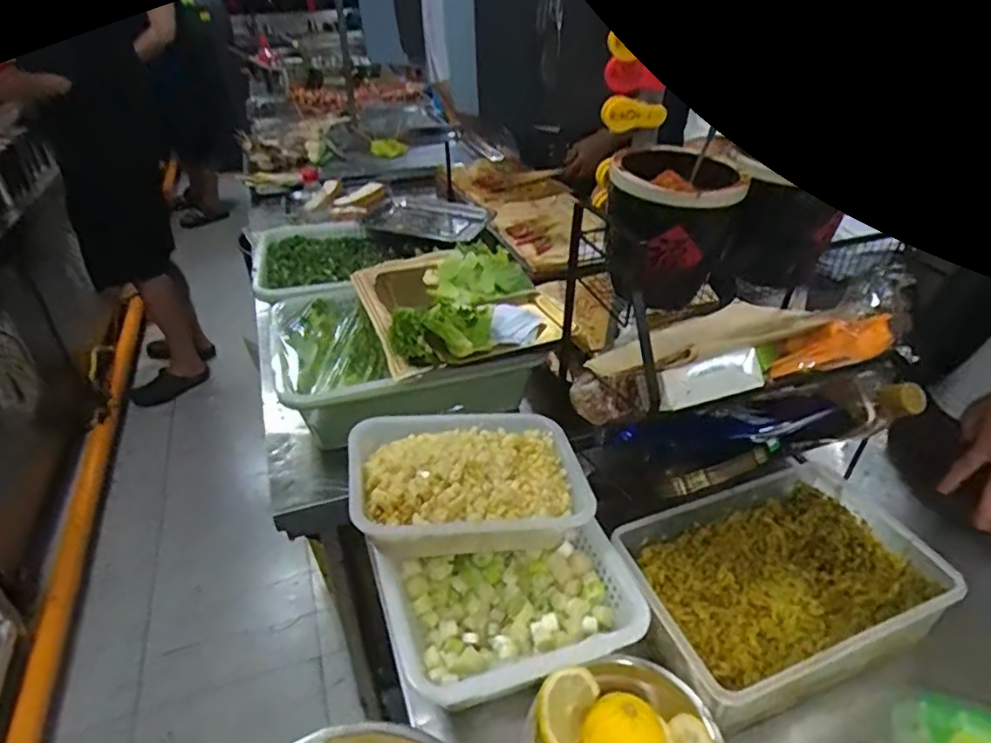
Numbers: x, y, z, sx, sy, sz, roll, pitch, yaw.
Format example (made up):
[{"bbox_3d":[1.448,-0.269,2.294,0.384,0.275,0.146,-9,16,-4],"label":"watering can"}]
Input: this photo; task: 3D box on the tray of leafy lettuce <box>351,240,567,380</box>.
[{"bbox_3d":[-0.064,-0.105,0.951,0.248,0.100,0.330,-13,38,-17],"label":"tray of leafy lettuce"}]

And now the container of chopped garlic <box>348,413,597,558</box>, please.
[{"bbox_3d":[-0.028,0.123,0.688,0.247,0.090,0.185,-6,36,-8],"label":"container of chopped garlic"}]

